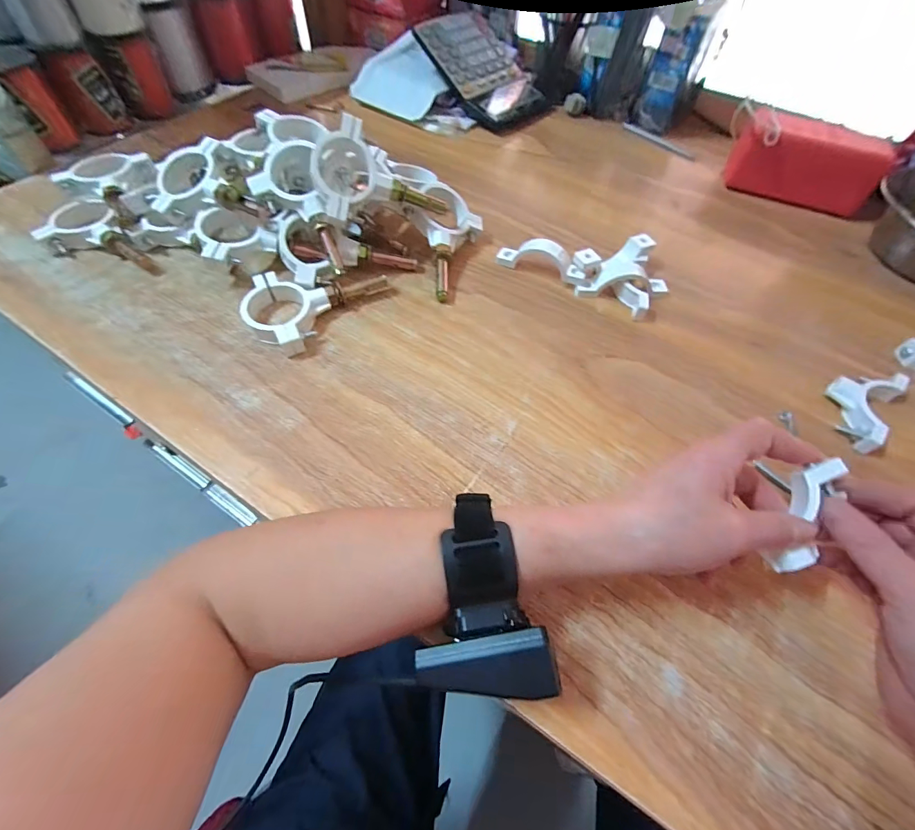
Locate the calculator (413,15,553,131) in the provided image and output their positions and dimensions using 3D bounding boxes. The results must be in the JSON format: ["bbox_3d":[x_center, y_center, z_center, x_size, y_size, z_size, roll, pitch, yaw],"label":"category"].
[{"bbox_3d":[0.020,-0.522,0.597,0.112,0.013,0.147,47,62,-8],"label":"calculator"}]

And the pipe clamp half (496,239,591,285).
[{"bbox_3d":[0.085,-0.151,0.406,0.092,0.031,0.020,27,59,14],"label":"pipe clamp half"}]

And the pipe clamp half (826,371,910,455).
[{"bbox_3d":[0.329,-0.013,0.337,0.089,0.020,0.044,-38,67,-25],"label":"pipe clamp half"}]

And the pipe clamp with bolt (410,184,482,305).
[{"bbox_3d":[-0.012,-0.171,0.407,0.065,0.030,0.133,6,69,1],"label":"pipe clamp with bolt"}]

